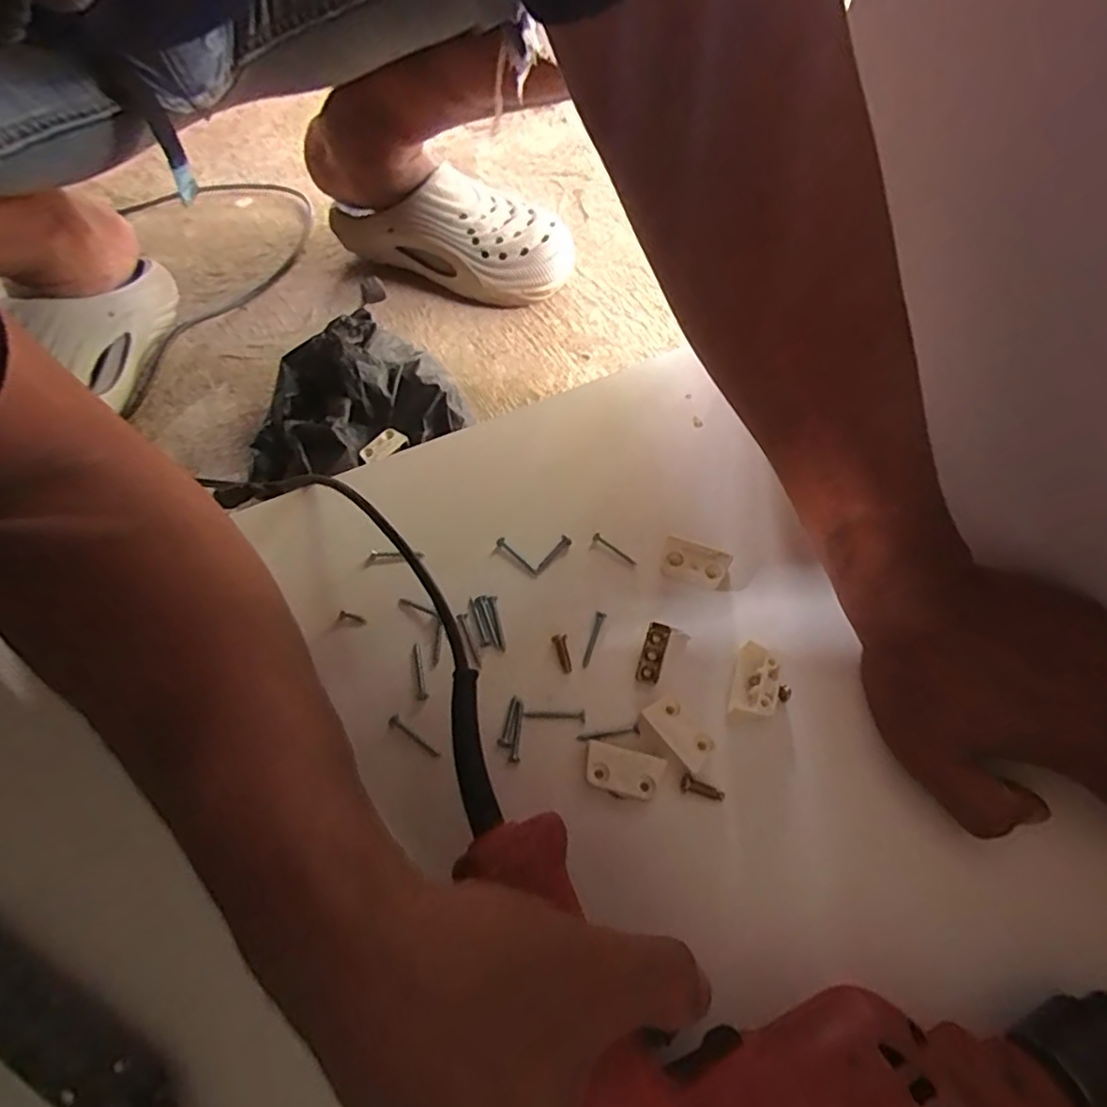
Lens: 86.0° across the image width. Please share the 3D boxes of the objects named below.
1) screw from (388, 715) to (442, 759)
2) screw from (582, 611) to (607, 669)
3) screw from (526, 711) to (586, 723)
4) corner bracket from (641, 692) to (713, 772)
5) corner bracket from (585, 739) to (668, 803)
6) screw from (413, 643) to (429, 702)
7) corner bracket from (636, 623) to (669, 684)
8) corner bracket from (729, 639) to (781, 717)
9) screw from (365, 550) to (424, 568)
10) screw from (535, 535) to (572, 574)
[{"bbox_3d":[-0.072,0.094,0.300,0.032,0.004,0.007,36,68,19],"label":"screw"},{"bbox_3d":[0.022,0.047,0.325,0.005,0.004,0.032,16,63,9],"label":"screw"},{"bbox_3d":[0.001,0.083,0.306,0.031,0.004,0.005,4,62,3],"label":"screw"},{"bbox_3d":[0.062,0.089,0.296,0.018,0.013,0.035,-35,66,-17],"label":"corner bracket"},{"bbox_3d":[0.033,0.107,0.288,0.036,0.013,0.021,12,62,7],"label":"corner bracket"},{"bbox_3d":[-0.072,0.063,0.319,0.006,0.004,0.032,-11,62,-5],"label":"screw"},{"bbox_3d":[0.054,0.054,0.321,0.012,0.005,0.033,16,63,10],"label":"corner bracket"},{"bbox_3d":[0.105,0.066,0.309,0.019,0.015,0.036,15,63,9],"label":"corner bracket"},{"bbox_3d":[-0.095,0.002,0.352,0.035,0.004,0.009,-2,61,0],"label":"screw"},{"bbox_3d":[-0.001,0.000,0.351,0.007,0.004,0.029,39,69,20],"label":"screw"}]

